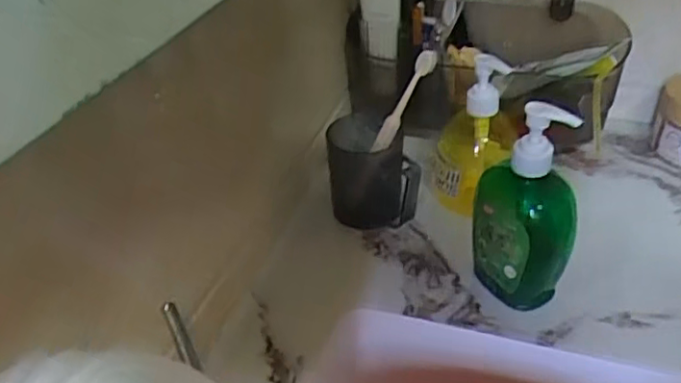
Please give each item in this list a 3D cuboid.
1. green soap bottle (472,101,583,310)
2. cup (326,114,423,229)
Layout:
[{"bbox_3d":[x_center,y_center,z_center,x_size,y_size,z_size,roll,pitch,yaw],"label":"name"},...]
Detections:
[{"bbox_3d":[0.153,0.018,0.516,0.082,0.186,0.056,6,39,12],"label":"green soap bottle"},{"bbox_3d":[0.030,-0.019,0.651,0.082,0.089,0.109,-6,38,-4],"label":"cup"}]

